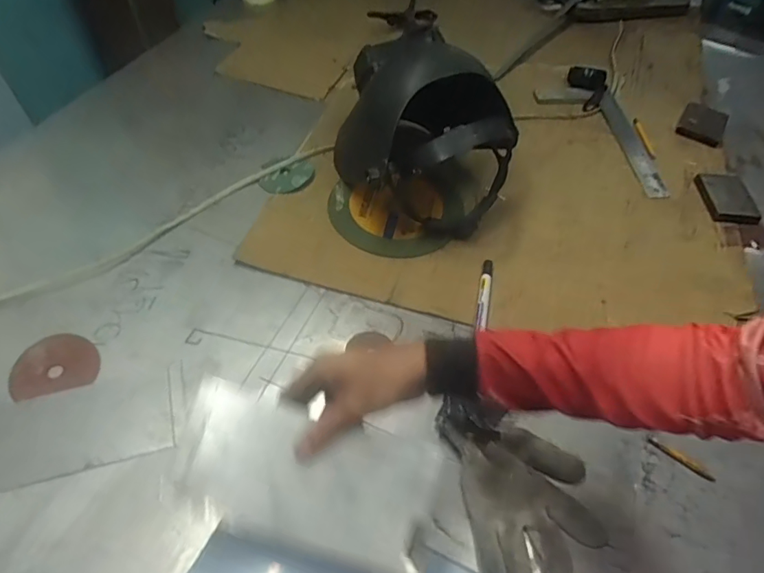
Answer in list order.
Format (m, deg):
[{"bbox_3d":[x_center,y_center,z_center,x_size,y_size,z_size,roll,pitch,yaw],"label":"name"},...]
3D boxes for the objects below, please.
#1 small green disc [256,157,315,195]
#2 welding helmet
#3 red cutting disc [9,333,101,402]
[{"bbox_3d":[-0.161,-0.186,0.839,0.092,0.012,0.082,25,54,15],"label":"small green disc"},{"bbox_3d":[0.060,-0.215,0.740,0.244,0.227,0.190,4,52,-1],"label":"welding helmet"},{"bbox_3d":[-0.392,0.092,0.615,0.093,0.004,0.076,-12,59,-18],"label":"red cutting disc"}]

